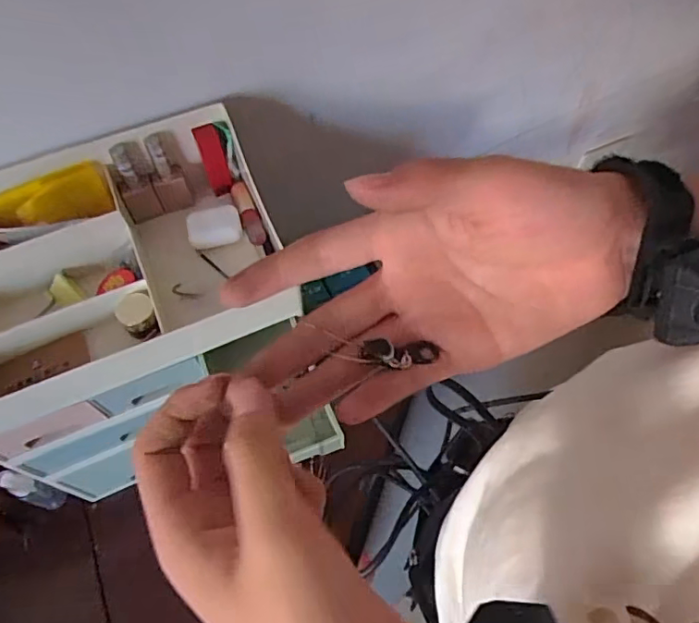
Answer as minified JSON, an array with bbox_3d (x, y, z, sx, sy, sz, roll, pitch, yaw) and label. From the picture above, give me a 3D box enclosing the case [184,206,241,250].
[{"bbox_3d":[-0.133,-0.084,0.533,0.050,0.017,0.037,-12,60,-4],"label":"case"}]

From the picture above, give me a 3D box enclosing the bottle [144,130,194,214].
[{"bbox_3d":[-0.180,-0.136,0.534,0.034,0.079,0.026,-16,60,-6],"label":"bottle"}]

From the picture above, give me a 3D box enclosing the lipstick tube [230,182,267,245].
[{"bbox_3d":[-0.103,-0.100,0.552,0.019,0.018,0.074,-21,61,-9],"label":"lipstick tube"}]

